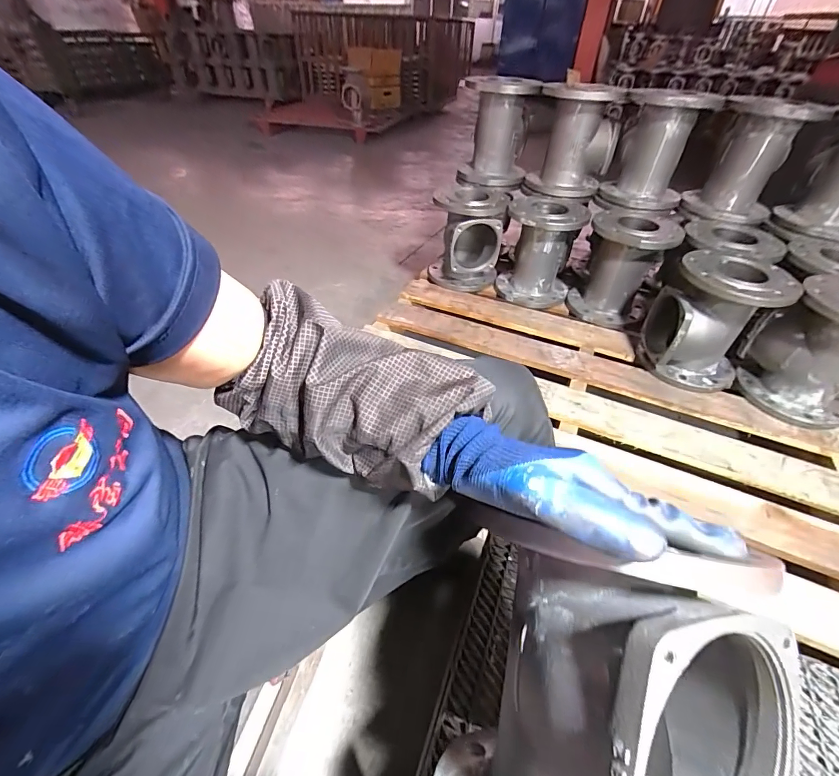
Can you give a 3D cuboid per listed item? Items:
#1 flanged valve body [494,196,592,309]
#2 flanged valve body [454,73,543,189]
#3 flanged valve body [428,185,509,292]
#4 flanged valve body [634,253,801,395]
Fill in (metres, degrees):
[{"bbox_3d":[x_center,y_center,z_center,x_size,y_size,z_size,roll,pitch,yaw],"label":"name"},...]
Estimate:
[{"bbox_3d":[0.352,-0.403,1.151,0.205,0.256,0.221,14,44,12],"label":"flanged valve body"},{"bbox_3d":[0.223,-0.746,1.151,0.196,0.268,0.225,8,43,6],"label":"flanged valve body"},{"bbox_3d":[0.142,-0.449,1.192,0.206,0.258,0.203,8,43,6],"label":"flanged valve body"},{"bbox_3d":[0.646,-0.143,0.882,0.198,0.254,0.195,1,43,-1],"label":"flanged valve body"}]

